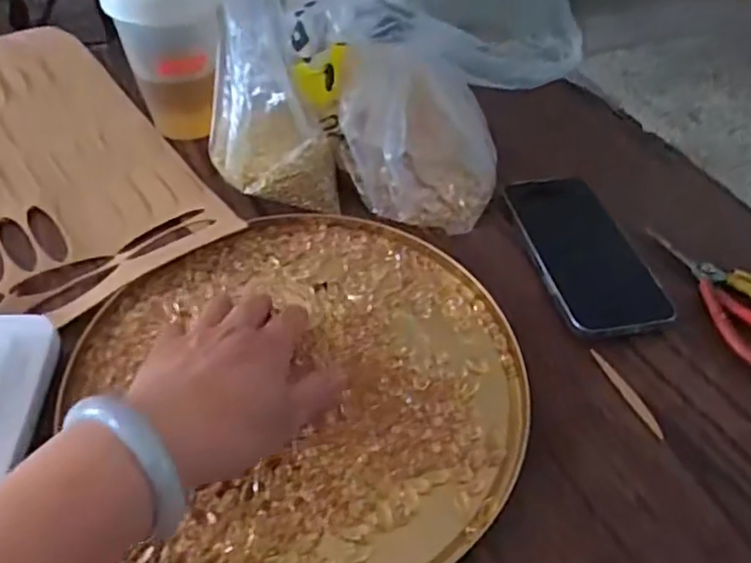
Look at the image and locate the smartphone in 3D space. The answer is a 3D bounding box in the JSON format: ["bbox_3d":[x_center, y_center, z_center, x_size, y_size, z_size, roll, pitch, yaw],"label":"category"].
[{"bbox_3d":[0.155,-0.024,0.467,0.076,0.015,0.153,-10,52,-11],"label":"smartphone"}]

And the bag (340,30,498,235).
[{"bbox_3d":[0.034,-0.116,0.476,0.132,0.108,0.091,5,50,0],"label":"bag"}]

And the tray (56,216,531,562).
[{"bbox_3d":[-0.038,0.058,0.391,0.259,0.012,0.267,2,51,-2],"label":"tray"}]

